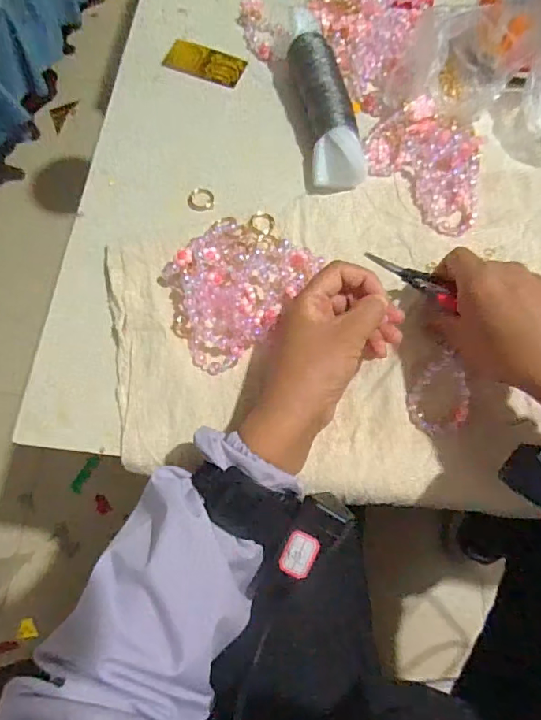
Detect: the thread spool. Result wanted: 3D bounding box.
[{"bbox_3d":[0.049,-0.243,0.451,0.044,0.037,0.179,-9,73,-2],"label":"thread spool"}]

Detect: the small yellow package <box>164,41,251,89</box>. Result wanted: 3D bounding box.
[{"bbox_3d":[-0.067,-0.307,0.500,0.083,0.005,0.043,22,75,7],"label":"small yellow package"}]

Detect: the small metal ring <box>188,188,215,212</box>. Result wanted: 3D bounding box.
[{"bbox_3d":[-0.063,-0.147,0.442,0.024,0.007,0.021,-4,73,0],"label":"small metal ring"}]

